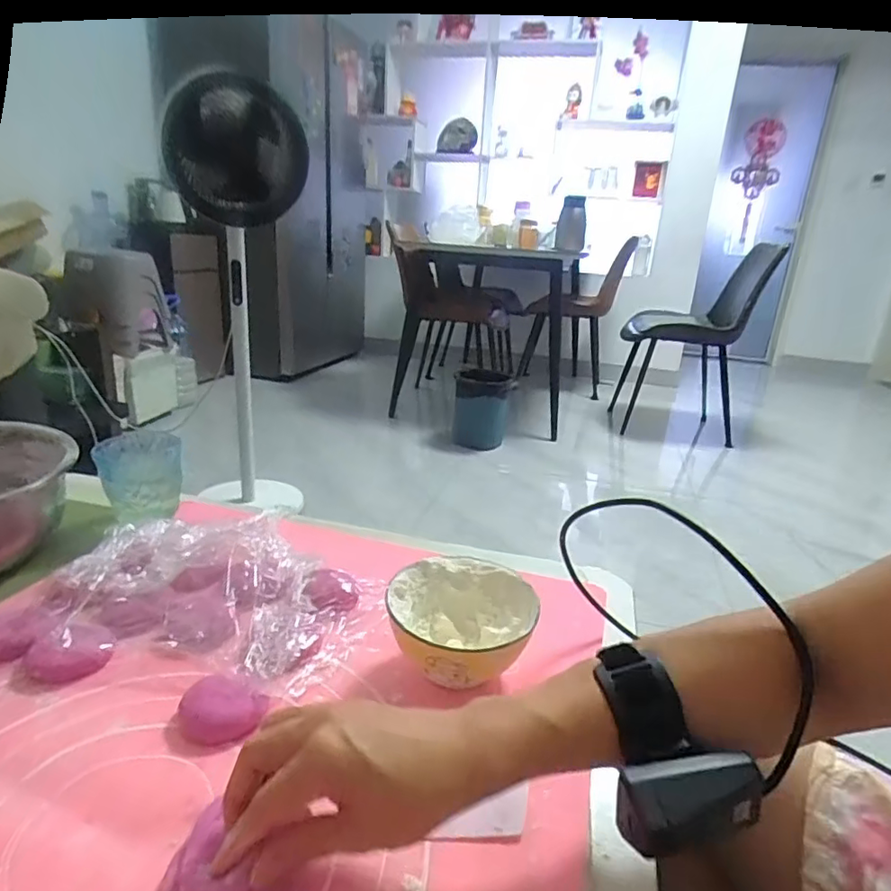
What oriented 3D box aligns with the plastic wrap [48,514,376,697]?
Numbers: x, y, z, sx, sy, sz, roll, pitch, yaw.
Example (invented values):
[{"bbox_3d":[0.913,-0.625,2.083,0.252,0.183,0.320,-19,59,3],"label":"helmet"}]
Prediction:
[{"bbox_3d":[-0.194,0.116,0.519,0.255,0.041,0.197,9,18,11],"label":"plastic wrap"}]

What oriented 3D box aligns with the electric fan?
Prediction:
[{"bbox_3d":[-0.511,-0.313,1.440,0.294,0.995,0.264,-5,21,-24],"label":"electric fan"}]

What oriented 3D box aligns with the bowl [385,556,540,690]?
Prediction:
[{"bbox_3d":[0.009,0.144,0.443,0.108,0.068,0.109,4,19,-1],"label":"bowl"}]

